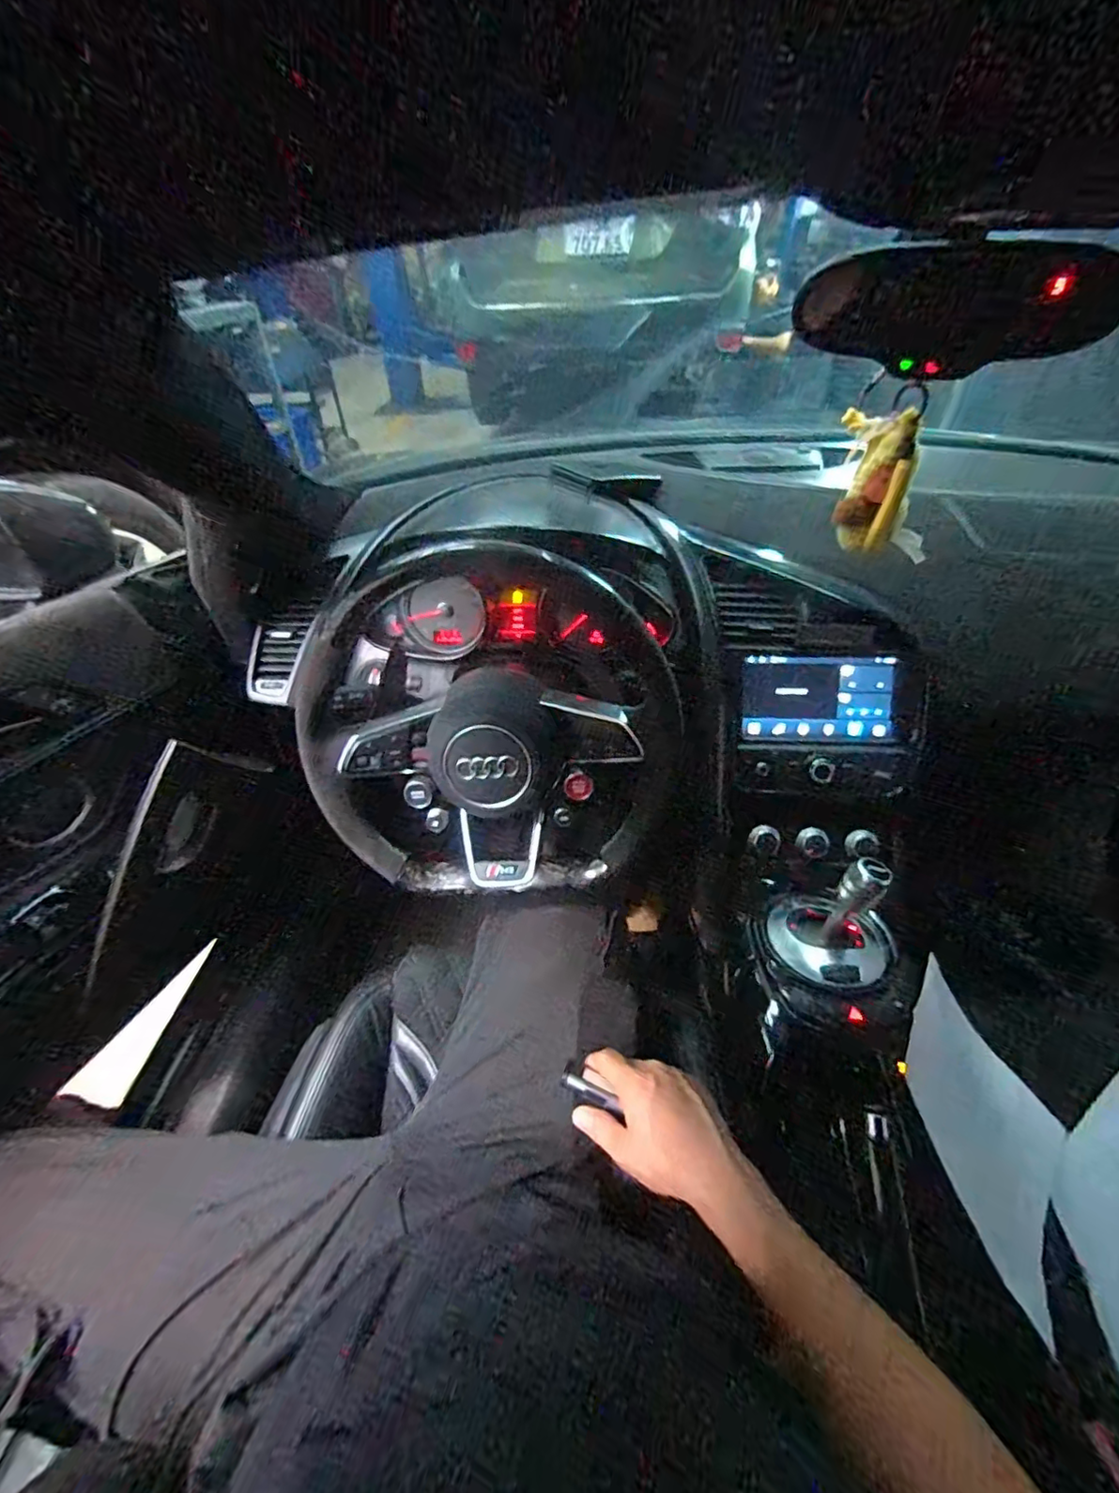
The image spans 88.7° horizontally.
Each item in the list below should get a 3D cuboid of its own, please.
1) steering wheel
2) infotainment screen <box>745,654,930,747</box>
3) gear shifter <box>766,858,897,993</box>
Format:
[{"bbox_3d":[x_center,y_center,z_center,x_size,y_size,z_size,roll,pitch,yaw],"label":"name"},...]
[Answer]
[{"bbox_3d":[-0.074,-0.015,0.571,0.337,0.317,0.090,-3,14,1],"label":"steering wheel"},{"bbox_3d":[0.331,-0.058,0.701,0.212,0.114,0.017,1,2,5],"label":"infotainment screen"},{"bbox_3d":[0.299,0.188,0.619,0.127,0.114,0.109,18,45,21],"label":"gear shifter"}]

